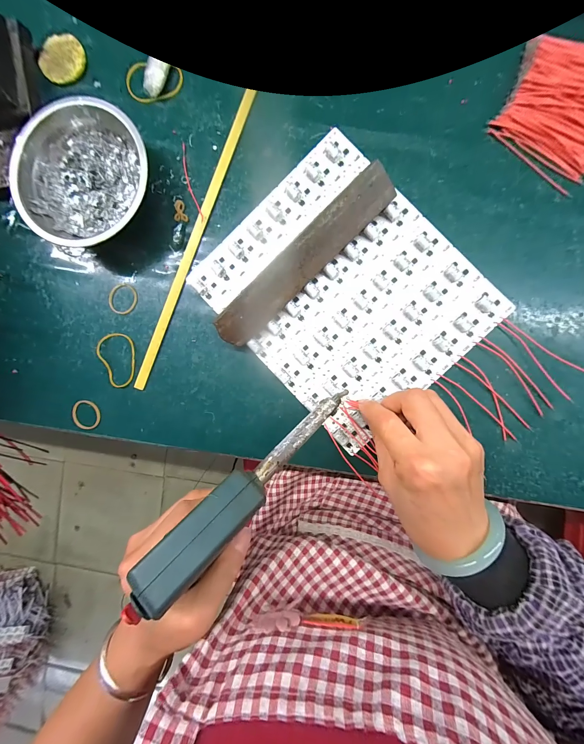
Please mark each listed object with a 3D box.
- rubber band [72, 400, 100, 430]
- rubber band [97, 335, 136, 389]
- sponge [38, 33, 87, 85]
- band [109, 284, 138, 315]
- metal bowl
[{"bbox_3d":[-0.214,0.045,0.290,0.027,0.004,0.031,-2,91,4],"label":"rubber band"},{"bbox_3d":[-0.179,-0.012,0.285,0.038,0.004,0.055,-3,91,4],"label":"rubber band"},{"bbox_3d":[-0.233,-0.317,0.284,0.044,0.005,0.047,33,94,3],"label":"sponge"},{"bbox_3d":[-0.173,-0.075,0.285,0.030,0.004,0.032,0,91,4],"label":"band"},{"bbox_3d":[-0.189,-0.179,0.267,0.123,0.039,0.120,0,91,4],"label":"metal bowl"}]

